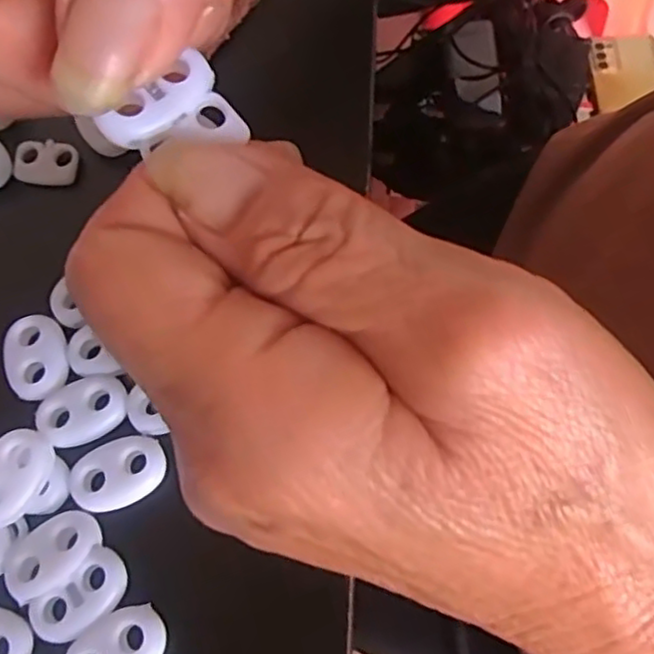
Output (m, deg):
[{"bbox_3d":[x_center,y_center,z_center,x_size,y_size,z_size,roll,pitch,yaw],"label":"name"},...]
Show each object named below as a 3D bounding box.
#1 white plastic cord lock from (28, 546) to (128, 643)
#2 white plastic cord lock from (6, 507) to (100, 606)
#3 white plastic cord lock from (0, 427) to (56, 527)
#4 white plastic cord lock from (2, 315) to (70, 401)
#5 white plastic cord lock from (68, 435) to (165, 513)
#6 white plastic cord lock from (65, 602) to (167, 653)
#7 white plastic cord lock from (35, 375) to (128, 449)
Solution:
[{"bbox_3d":[-0.055,0.060,0.153,0.022,0.004,0.012,-42,73,-12],"label":"white plastic cord lock"},{"bbox_3d":[-0.063,0.051,0.156,0.022,0.004,0.014,-34,72,-10],"label":"white plastic cord lock"},{"bbox_3d":[-0.072,0.034,0.157,0.013,0.006,0.022,23,72,11],"label":"white plastic cord lock"},{"bbox_3d":[-0.074,0.007,0.173,0.015,0.004,0.022,-21,70,-5],"label":"white plastic cord lock"},{"bbox_3d":[-0.050,0.034,0.162,0.022,0.004,0.015,-21,70,-5],"label":"white plastic cord lock"},{"bbox_3d":[-0.046,0.071,0.149,0.022,0.004,0.015,-35,72,-10],"label":"white plastic cord lock"},{"bbox_3d":[-0.060,0.020,0.168,0.021,0.006,0.015,-28,71,-7],"label":"white plastic cord lock"}]

